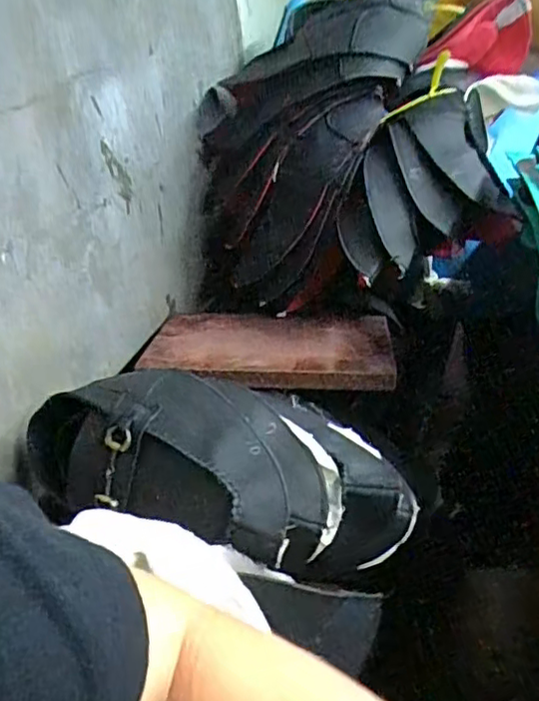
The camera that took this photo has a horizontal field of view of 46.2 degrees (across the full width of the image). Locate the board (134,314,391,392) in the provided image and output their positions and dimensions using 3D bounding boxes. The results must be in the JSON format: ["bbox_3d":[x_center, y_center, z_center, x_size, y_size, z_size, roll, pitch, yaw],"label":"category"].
[{"bbox_3d":[0.003,-0.004,0.740,0.271,0.028,0.185,1,23,7],"label":"board"}]

